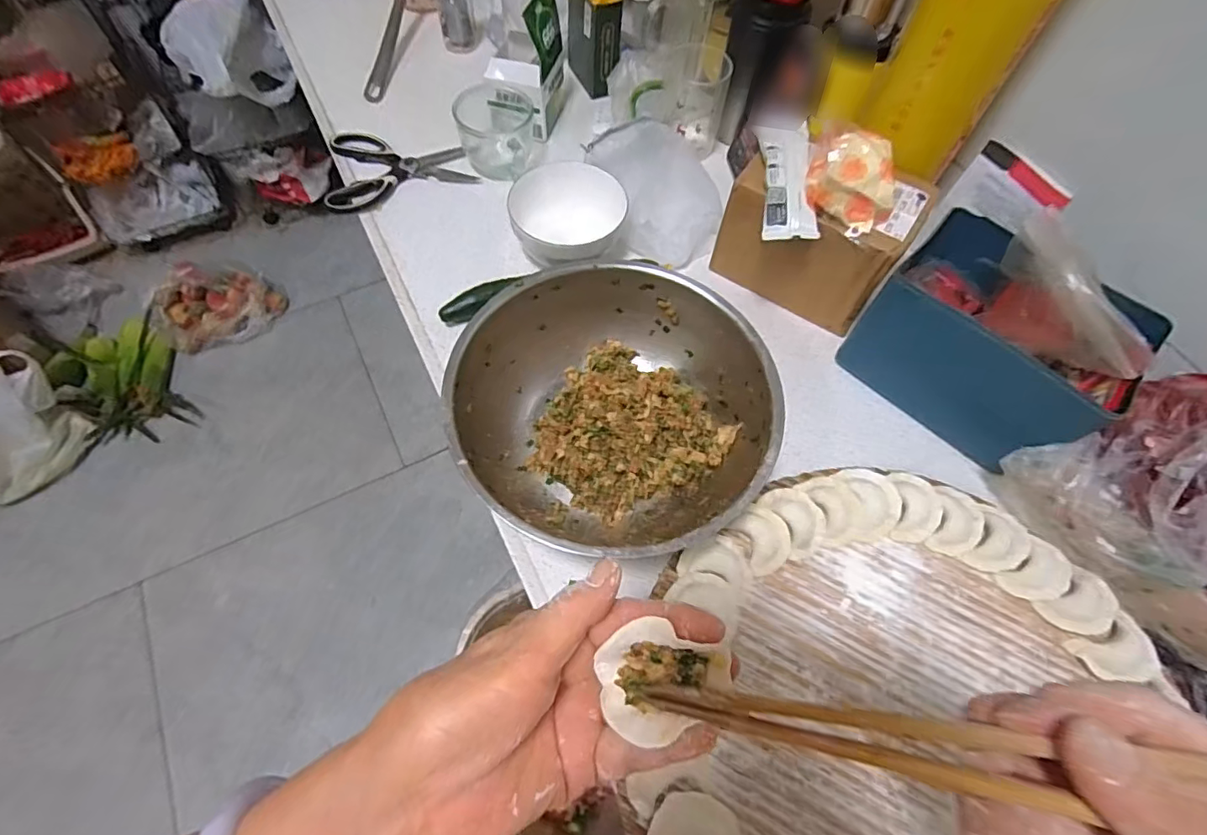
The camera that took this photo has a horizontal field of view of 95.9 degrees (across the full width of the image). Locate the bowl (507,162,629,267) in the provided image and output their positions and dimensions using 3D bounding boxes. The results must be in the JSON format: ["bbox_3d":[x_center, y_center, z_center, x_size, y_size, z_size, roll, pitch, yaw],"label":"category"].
[{"bbox_3d":[-0.039,-0.222,0.605,0.125,0.065,0.098,1,63,-2],"label":"bowl"}]

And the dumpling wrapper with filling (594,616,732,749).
[{"bbox_3d":[0.025,0.107,0.226,0.053,0.019,0.040,-16,68,6],"label":"dumpling wrapper with filling"}]

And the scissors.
[{"bbox_3d":[-0.261,-0.325,0.685,0.177,0.013,0.149,-15,65,-10],"label":"scissors"}]

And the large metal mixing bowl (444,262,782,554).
[{"bbox_3d":[0.008,-0.006,0.479,0.258,0.082,0.263,1,63,-2],"label":"large metal mixing bowl"}]

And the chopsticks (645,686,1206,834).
[{"bbox_3d":[0.141,0.111,0.170,0.253,0.018,0.030,3,61,18],"label":"chopsticks"}]

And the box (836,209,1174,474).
[{"bbox_3d":[0.357,-0.071,0.516,0.192,0.133,0.141,42,68,17],"label":"box"}]

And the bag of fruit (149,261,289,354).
[{"bbox_3d":[-1.028,-0.306,1.452,0.285,0.113,0.202,-25,67,-15],"label":"bag of fruit"}]

